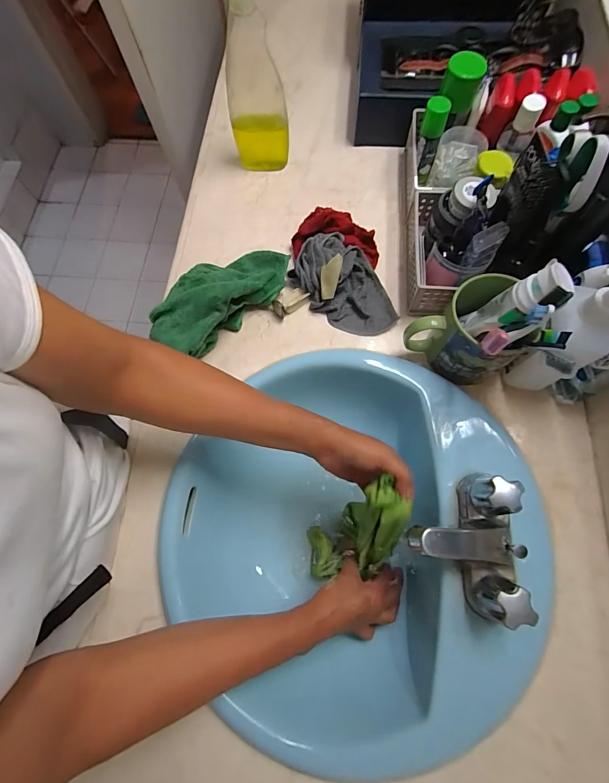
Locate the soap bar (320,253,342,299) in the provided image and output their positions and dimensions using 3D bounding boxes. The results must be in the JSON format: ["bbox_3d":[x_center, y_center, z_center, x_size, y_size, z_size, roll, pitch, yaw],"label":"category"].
[{"bbox_3d":[0.035,-0.160,0.492,0.026,0.007,0.061,17,109,5],"label":"soap bar"}]

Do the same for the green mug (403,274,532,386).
[{"bbox_3d":[0.201,-0.065,0.446,0.115,0.107,0.104,-25,72,-6],"label":"green mug"}]

